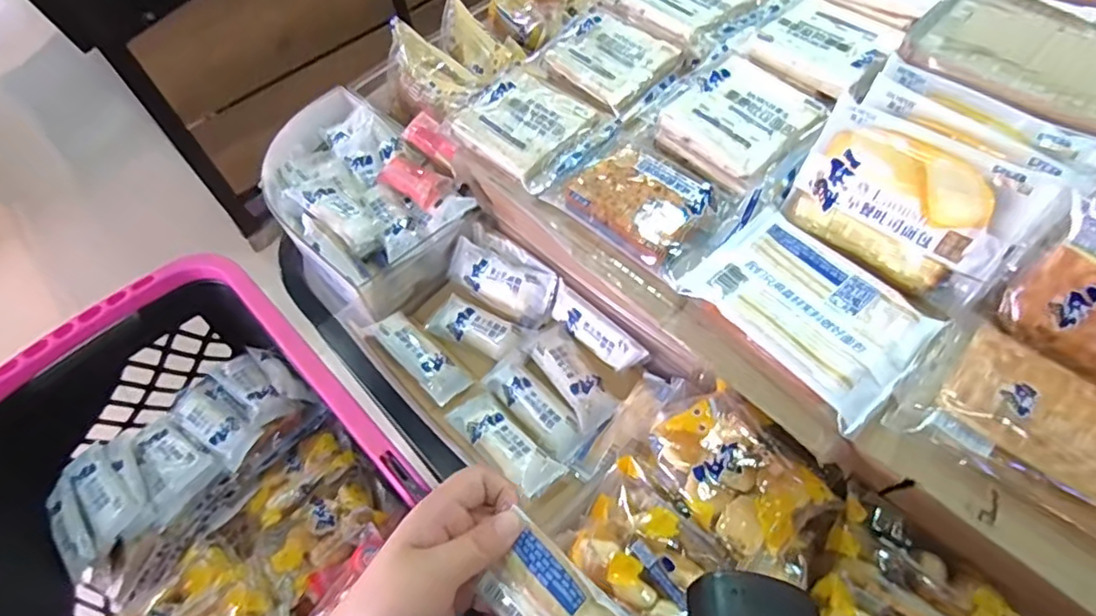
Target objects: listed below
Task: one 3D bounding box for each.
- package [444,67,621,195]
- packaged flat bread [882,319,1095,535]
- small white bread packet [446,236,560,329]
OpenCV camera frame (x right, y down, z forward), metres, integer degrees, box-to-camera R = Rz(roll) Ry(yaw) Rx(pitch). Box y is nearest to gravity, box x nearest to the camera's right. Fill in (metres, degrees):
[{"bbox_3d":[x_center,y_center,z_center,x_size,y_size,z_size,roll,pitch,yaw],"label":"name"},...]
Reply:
[{"bbox_3d":[-0.015,-0.172,0.539,0.105,0.021,0.142,-39,61,-19],"label":"package"},{"bbox_3d":[0.303,0.078,0.330,0.174,0.031,0.089,38,67,26],"label":"packaged flat bread"},{"bbox_3d":[-0.054,-0.028,0.632,0.126,0.024,0.058,25,102,17],"label":"small white bread packet"}]

